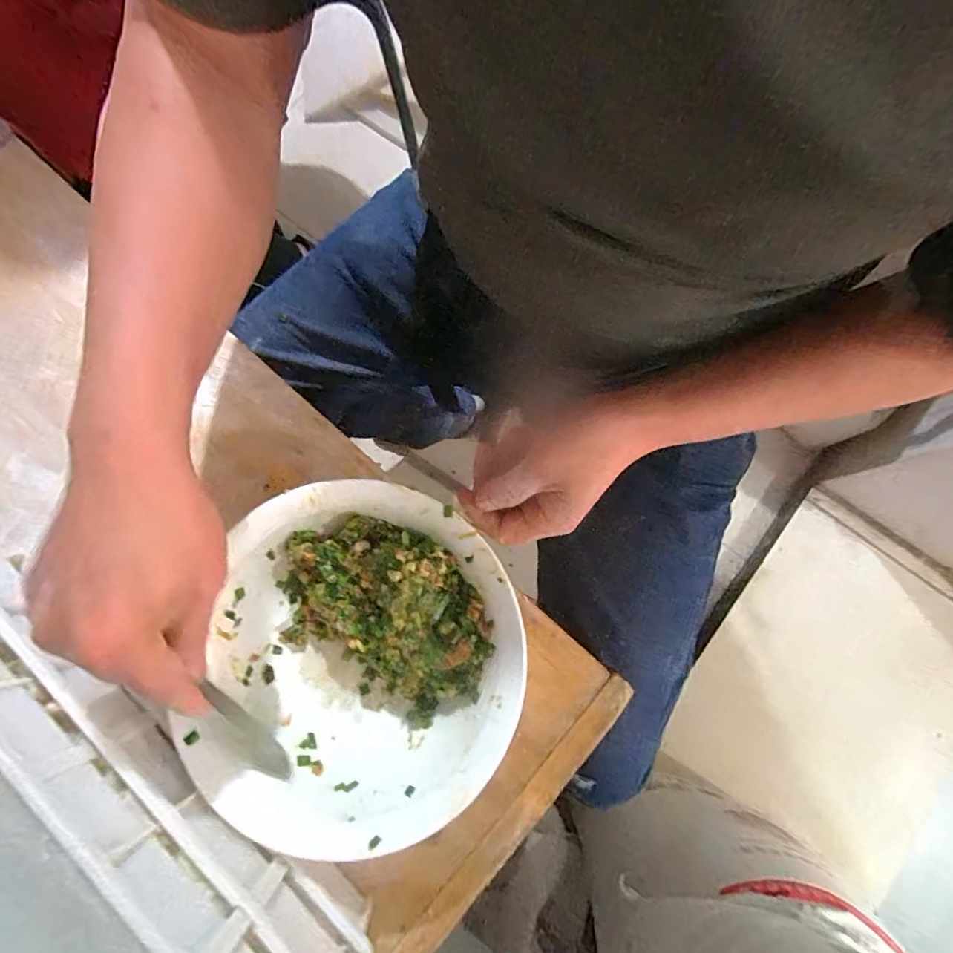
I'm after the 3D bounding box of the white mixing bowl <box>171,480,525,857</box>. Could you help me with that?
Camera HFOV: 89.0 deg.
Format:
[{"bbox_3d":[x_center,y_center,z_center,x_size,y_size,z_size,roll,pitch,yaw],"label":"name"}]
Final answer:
[{"bbox_3d":[-0.076,0.117,0.329,0.200,0.064,0.214,0,79,1],"label":"white mixing bowl"}]

